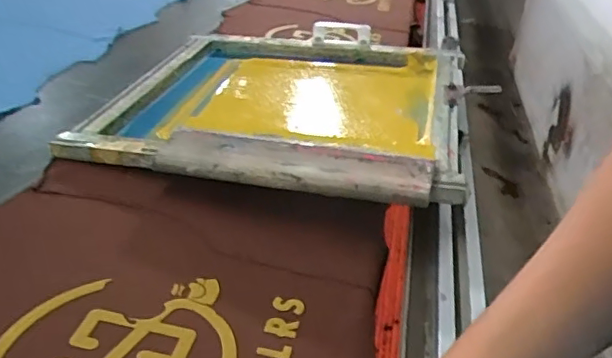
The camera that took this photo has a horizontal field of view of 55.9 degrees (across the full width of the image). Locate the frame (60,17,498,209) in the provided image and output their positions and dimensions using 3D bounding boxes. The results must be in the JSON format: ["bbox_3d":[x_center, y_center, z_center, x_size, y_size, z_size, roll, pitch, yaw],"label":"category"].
[{"bbox_3d":[-0.012,-0.146,0.965,0.541,0.060,0.606,14,31,10],"label":"frame"}]

